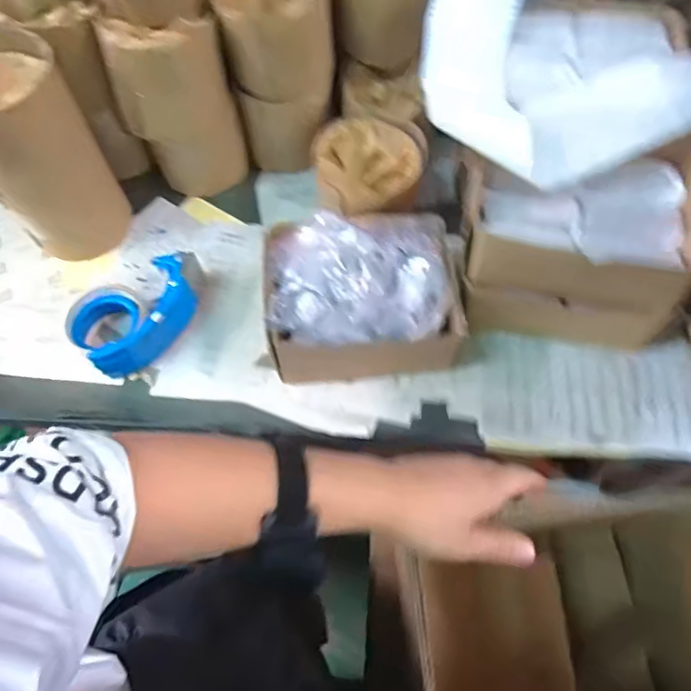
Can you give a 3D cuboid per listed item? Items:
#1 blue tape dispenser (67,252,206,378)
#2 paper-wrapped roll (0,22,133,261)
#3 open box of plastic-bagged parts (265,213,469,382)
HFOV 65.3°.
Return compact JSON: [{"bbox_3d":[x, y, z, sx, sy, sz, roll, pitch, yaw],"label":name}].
[{"bbox_3d":[-0.224,-0.041,0.603,0.155,0.057,0.091,-40,72,-13],"label":"blue tape dispenser"},{"bbox_3d":[-0.342,-0.213,0.595,0.126,0.212,0.142,-42,72,-14],"label":"paper-wrapped roll"},{"bbox_3d":[0.020,-0.047,0.556,0.194,0.125,0.164,-7,68,0],"label":"open box of plastic-bagged parts"}]

